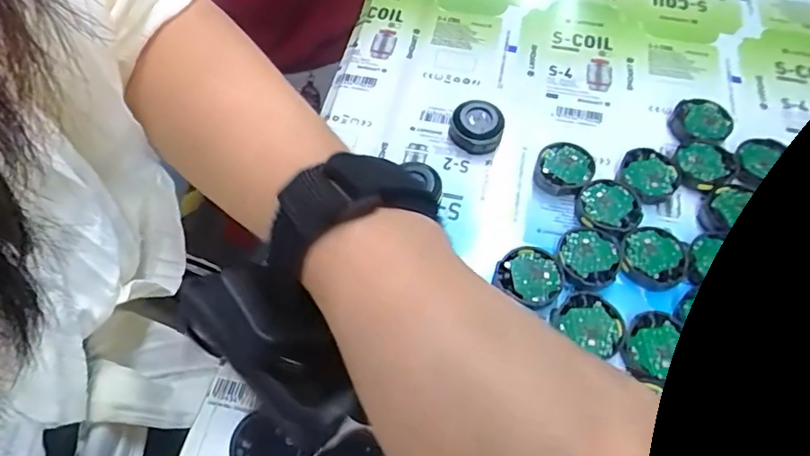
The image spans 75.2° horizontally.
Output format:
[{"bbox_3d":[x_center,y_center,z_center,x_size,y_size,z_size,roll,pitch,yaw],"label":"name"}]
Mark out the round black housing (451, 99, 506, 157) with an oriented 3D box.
[{"bbox_3d":[0.040,-0.057,0.293,0.028,0.017,0.028,0,59,0],"label":"round black housing"}]

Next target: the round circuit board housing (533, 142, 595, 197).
[{"bbox_3d":[0.084,-0.030,0.279,0.029,0.010,0.029,0,59,0],"label":"round circuit board housing"}]

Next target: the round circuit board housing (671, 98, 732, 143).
[{"bbox_3d":[0.165,-0.058,0.294,0.030,0.009,0.029,-1,59,2],"label":"round circuit board housing"}]

